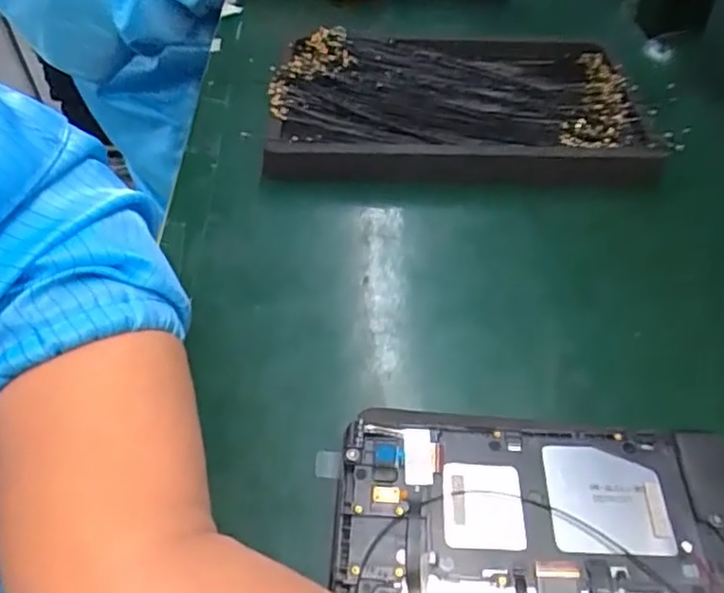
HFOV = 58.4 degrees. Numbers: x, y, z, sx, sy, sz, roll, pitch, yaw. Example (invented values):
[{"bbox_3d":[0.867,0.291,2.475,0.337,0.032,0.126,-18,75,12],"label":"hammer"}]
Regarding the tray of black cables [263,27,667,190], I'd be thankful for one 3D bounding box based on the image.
[{"bbox_3d":[0.062,-0.134,0.437,0.237,0.032,0.152,5,48,6],"label":"tray of black cables"}]

